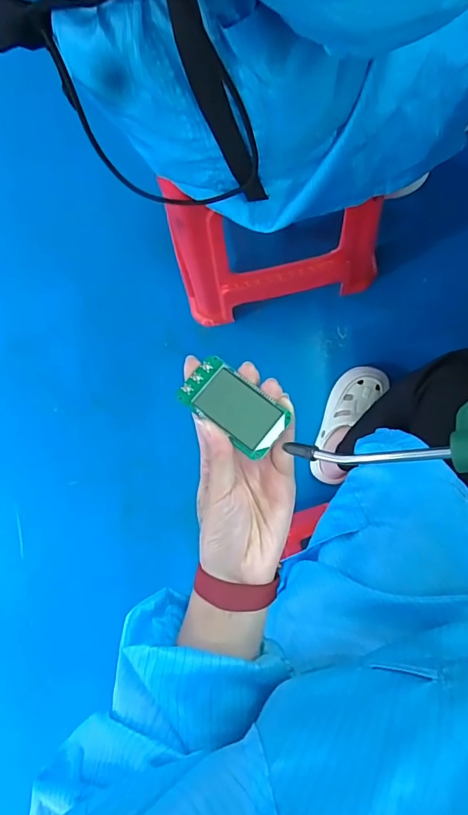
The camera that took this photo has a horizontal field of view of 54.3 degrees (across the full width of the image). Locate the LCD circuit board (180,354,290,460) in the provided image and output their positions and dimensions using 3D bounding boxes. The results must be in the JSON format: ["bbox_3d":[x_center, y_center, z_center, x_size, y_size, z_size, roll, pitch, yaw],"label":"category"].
[{"bbox_3d":[-0.001,0.000,0.306,0.070,0.009,0.034,35,91,15],"label":"LCD circuit board"}]

